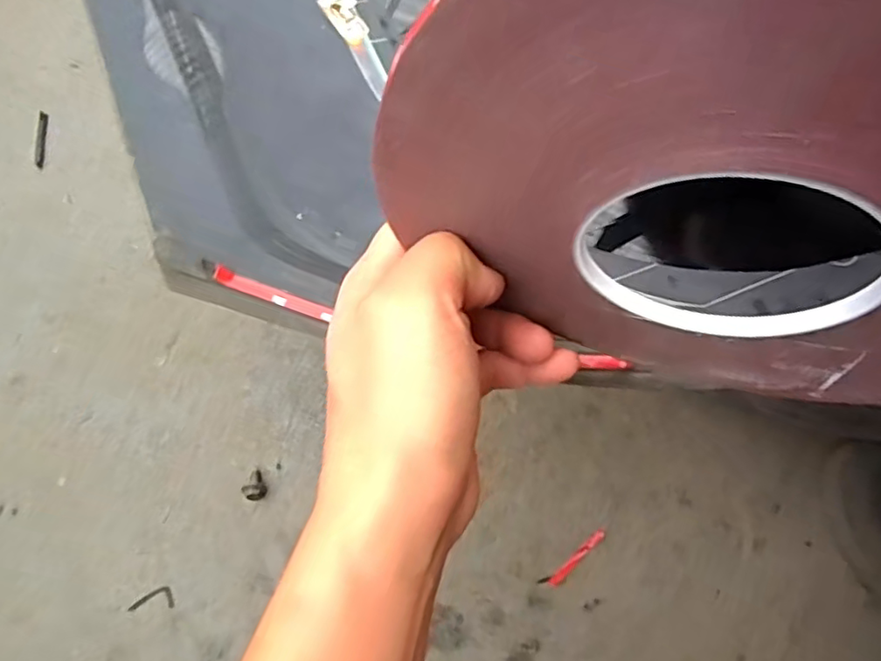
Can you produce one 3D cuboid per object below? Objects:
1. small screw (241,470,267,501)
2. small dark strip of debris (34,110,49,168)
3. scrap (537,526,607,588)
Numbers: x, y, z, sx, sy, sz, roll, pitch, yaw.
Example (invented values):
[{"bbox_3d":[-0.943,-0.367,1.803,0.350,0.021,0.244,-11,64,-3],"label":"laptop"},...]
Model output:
[{"bbox_3d":[-0.152,0.128,0.494,0.018,0.015,0.021,26,77,8],"label":"small screw"},{"bbox_3d":[-0.396,-0.190,0.594,0.009,0.004,0.064,-6,75,0],"label":"small dark strip of debris"},{"bbox_3d":[0.108,0.185,0.483,0.067,0.004,0.012,-37,77,-8],"label":"scrap"}]

